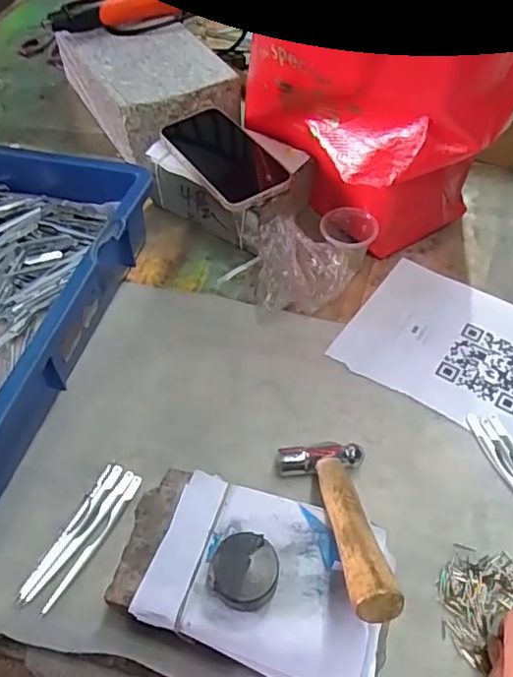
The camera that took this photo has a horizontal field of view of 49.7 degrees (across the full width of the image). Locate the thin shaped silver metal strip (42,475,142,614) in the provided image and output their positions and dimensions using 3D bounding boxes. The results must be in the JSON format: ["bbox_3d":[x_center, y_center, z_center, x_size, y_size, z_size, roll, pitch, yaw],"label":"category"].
[{"bbox_3d":[-0.111,0.139,0.384,0.008,0.008,0.102,23,58,16],"label":"thin shaped silver metal strip"}]

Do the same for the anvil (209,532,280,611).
[{"bbox_3d":[-0.007,0.135,0.320,0.037,0.020,0.039,0,54,0],"label":"anvil"}]

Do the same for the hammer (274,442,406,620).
[{"bbox_3d":[0.054,0.108,0.340,0.058,0.017,0.152,-6,17,-4],"label":"hammer"}]

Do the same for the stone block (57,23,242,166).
[{"bbox_3d":[-0.131,-0.305,0.675,0.145,0.080,0.216,-28,59,-19],"label":"stone block"}]

